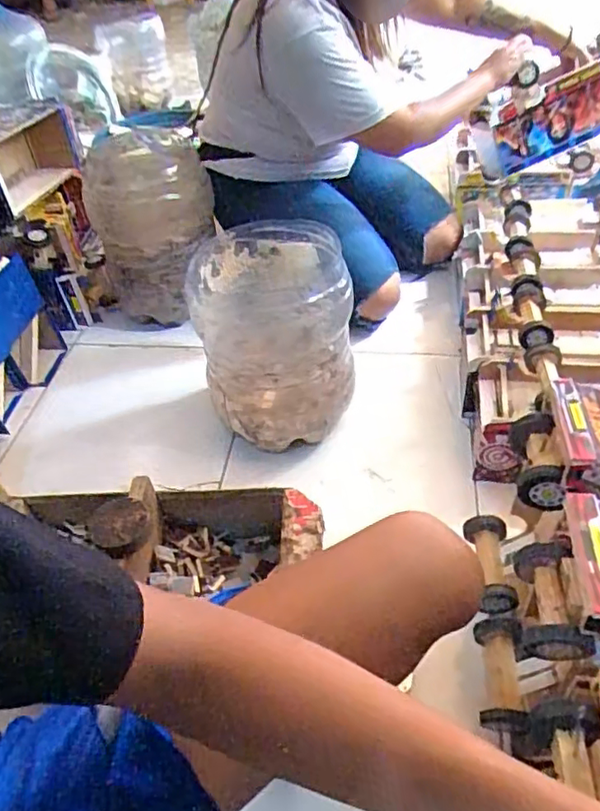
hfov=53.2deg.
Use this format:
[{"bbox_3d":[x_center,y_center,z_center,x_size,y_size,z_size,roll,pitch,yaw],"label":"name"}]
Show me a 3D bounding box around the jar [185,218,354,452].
[{"bbox_3d":[-0.041,-0.109,0.961,0.227,0.269,0.247,-4,45,4],"label":"jar"}]

